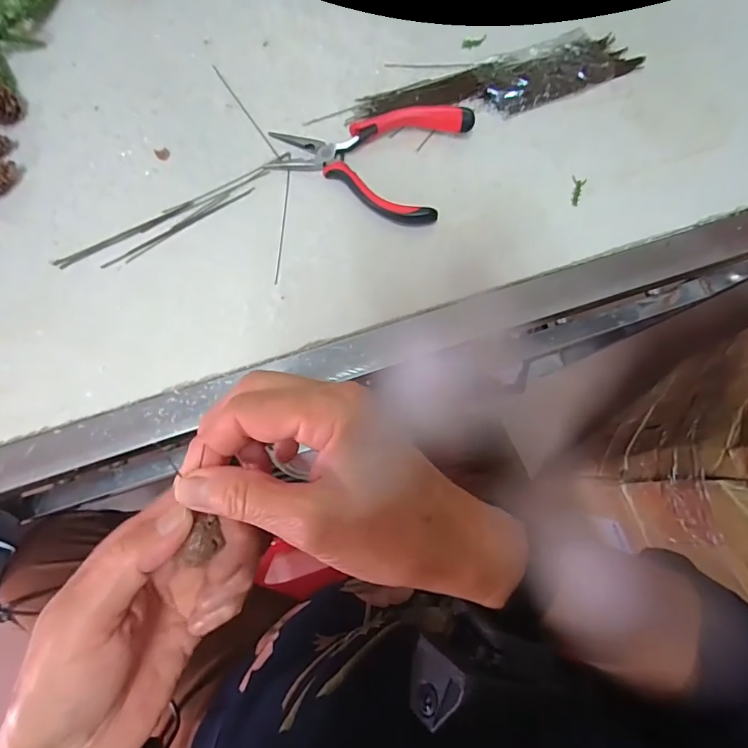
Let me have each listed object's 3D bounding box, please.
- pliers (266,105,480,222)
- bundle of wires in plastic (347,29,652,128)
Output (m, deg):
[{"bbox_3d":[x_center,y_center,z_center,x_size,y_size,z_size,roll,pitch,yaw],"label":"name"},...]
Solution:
[{"bbox_3d":[-0.005,-0.160,0.329,0.131,0.018,0.083,17,81,1],"label":"pliers"},{"bbox_3d":[0.092,-0.215,0.345,0.210,0.013,0.047,-17,82,-4],"label":"bundle of wires in plastic"}]

